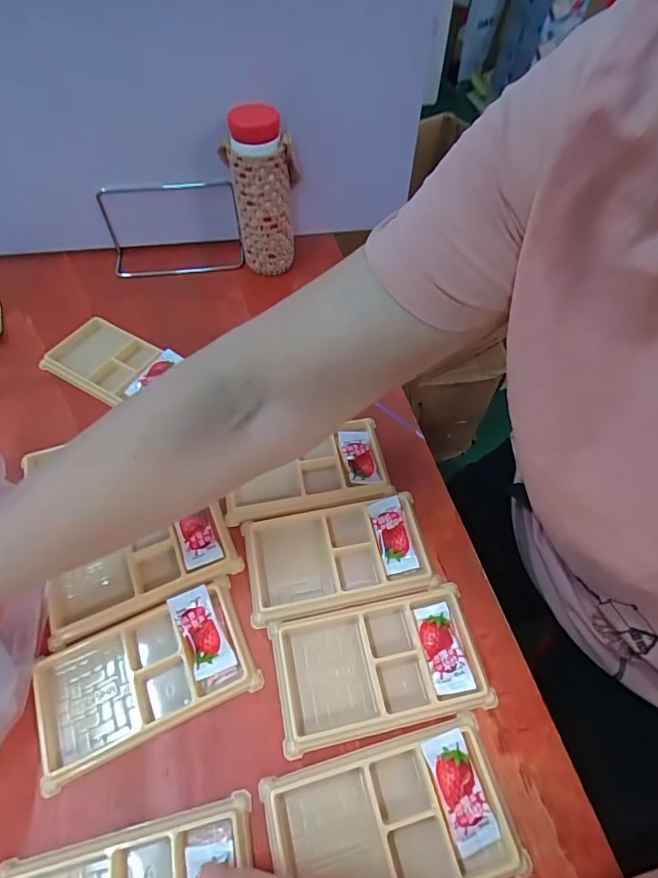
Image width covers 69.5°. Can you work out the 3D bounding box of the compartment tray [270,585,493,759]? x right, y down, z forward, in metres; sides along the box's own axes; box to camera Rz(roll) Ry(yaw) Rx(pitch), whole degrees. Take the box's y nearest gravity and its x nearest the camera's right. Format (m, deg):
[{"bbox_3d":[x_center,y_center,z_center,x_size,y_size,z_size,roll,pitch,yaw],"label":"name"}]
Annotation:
[{"bbox_3d":[0.033,0.149,0.318,0.134,0.012,0.079,-11,57,-7],"label":"compartment tray"}]

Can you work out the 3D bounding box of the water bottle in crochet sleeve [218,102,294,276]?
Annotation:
[{"bbox_3d":[-0.068,-0.252,0.496,0.067,0.156,0.050,-6,57,-5],"label":"water bottle in crochet sleeve"}]

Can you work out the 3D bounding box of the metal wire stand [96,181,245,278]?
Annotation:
[{"bbox_3d":[-0.183,-0.242,0.538,0.161,0.076,0.064,-4,56,-4],"label":"metal wire stand"}]

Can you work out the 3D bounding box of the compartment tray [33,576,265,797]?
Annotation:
[{"bbox_3d":[-0.122,0.154,0.315,0.134,0.009,0.077,-21,59,-13],"label":"compartment tray"}]

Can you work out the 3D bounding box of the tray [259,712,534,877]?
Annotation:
[{"bbox_3d":[0.036,0.219,0.272,0.136,0.012,0.075,-13,58,-8],"label":"tray"}]

